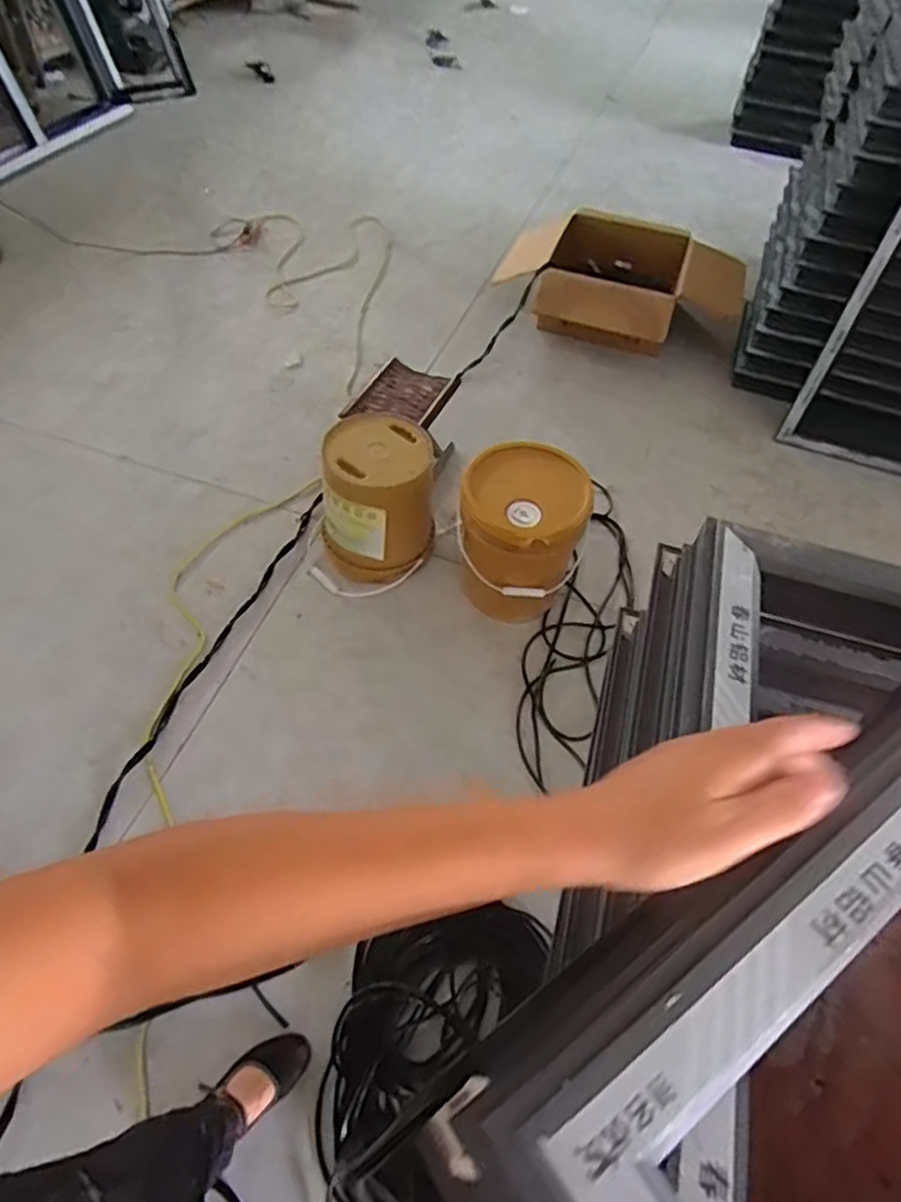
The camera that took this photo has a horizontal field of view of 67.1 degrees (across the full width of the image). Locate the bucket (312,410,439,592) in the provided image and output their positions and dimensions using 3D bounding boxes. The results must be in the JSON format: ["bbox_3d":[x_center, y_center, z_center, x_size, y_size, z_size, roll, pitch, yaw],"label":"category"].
[{"bbox_3d":[-0.202,-0.268,1.746,0.320,0.384,0.311,-3,54,-6],"label":"bucket"}]

